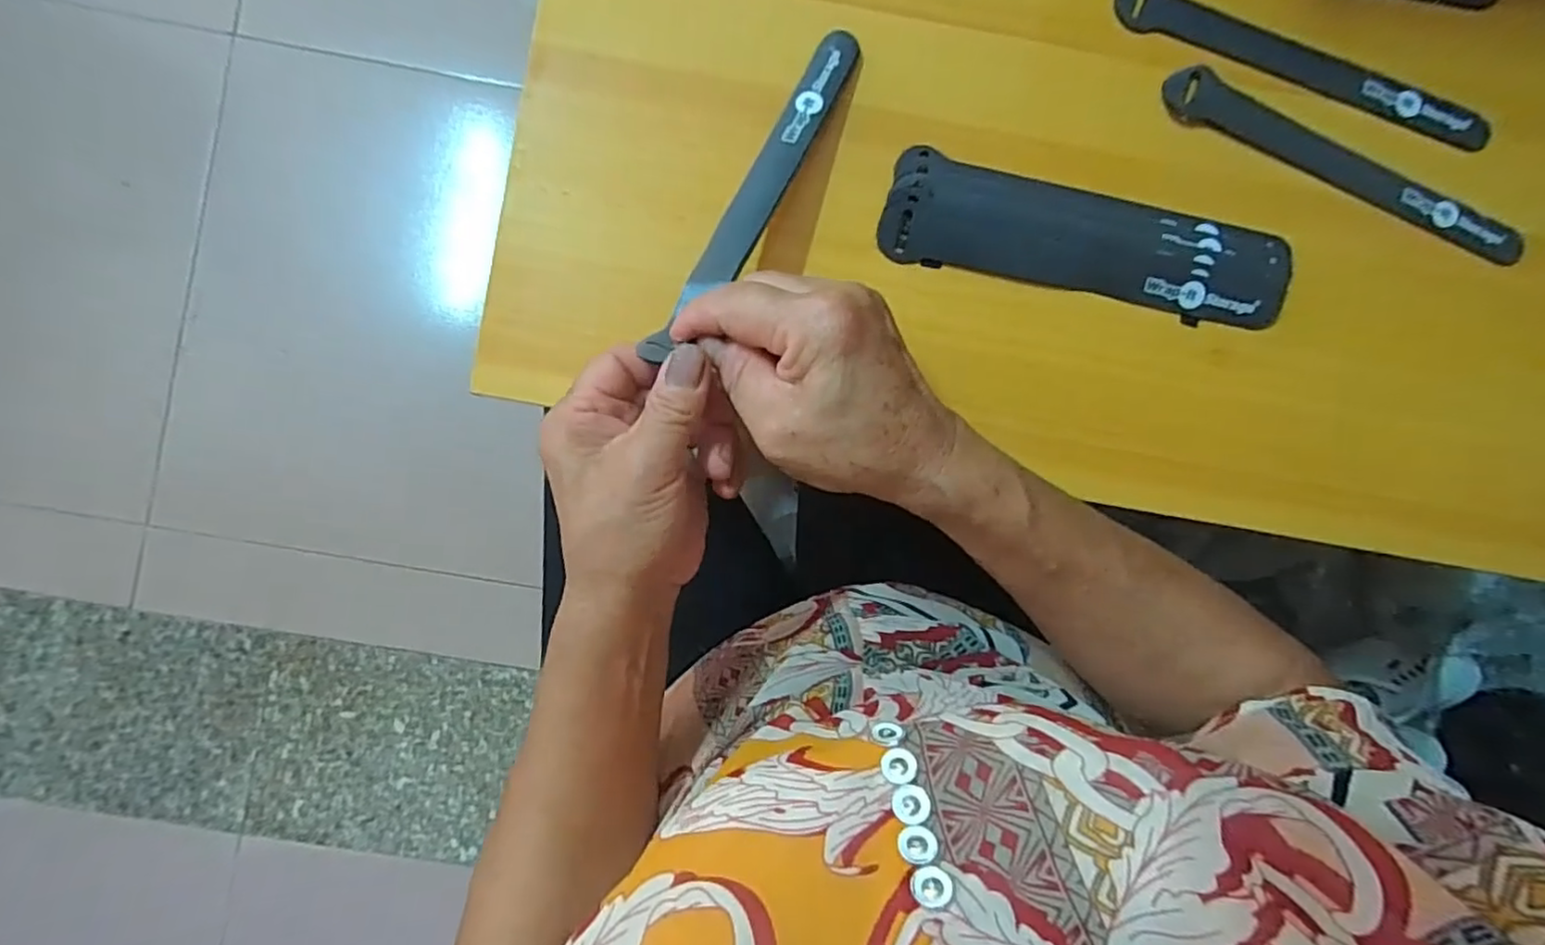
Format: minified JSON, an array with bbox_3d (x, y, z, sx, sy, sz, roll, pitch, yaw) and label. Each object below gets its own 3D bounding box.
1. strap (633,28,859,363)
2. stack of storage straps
[{"bbox_3d":[-0.005,-0.130,0.302,0.021,0.005,0.182,28,78,-3],"label":"strap"},{"bbox_3d":[0.153,-0.111,0.324,0.197,0.011,0.051,13,90,-4],"label":"stack of storage straps"}]

